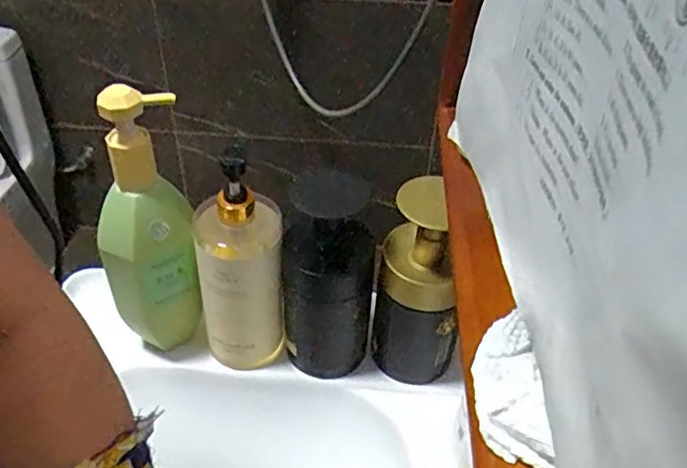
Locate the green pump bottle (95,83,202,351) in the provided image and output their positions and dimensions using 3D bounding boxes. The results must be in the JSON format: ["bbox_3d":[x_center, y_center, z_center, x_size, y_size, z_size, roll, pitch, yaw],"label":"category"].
[{"bbox_3d":[-0.168,0.003,0.519,0.079,0.254,0.049,-14,43,-18],"label":"green pump bottle"}]

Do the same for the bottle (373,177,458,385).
[{"bbox_3d":[0.065,0.054,0.541,0.062,0.204,0.076,-18,44,-22],"label":"bottle"}]

